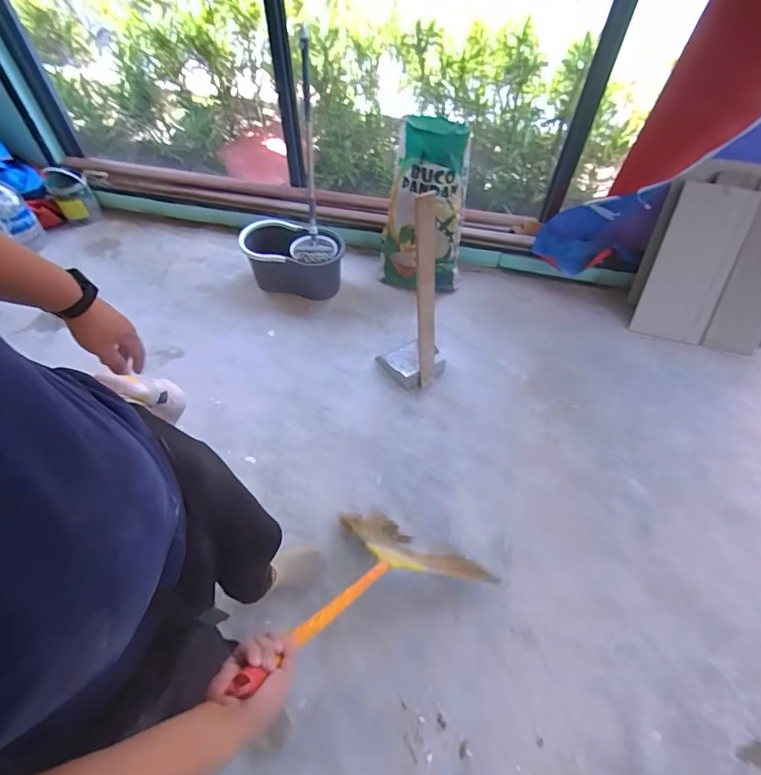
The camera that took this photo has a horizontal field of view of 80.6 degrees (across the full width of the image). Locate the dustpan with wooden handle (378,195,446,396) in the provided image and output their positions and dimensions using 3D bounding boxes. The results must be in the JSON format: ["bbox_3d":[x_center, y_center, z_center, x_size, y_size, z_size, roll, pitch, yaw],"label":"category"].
[{"bbox_3d":[0.112,-0.277,1.461,0.155,0.726,0.211,-33,62,-20],"label":"dustpan with wooden handle"}]

